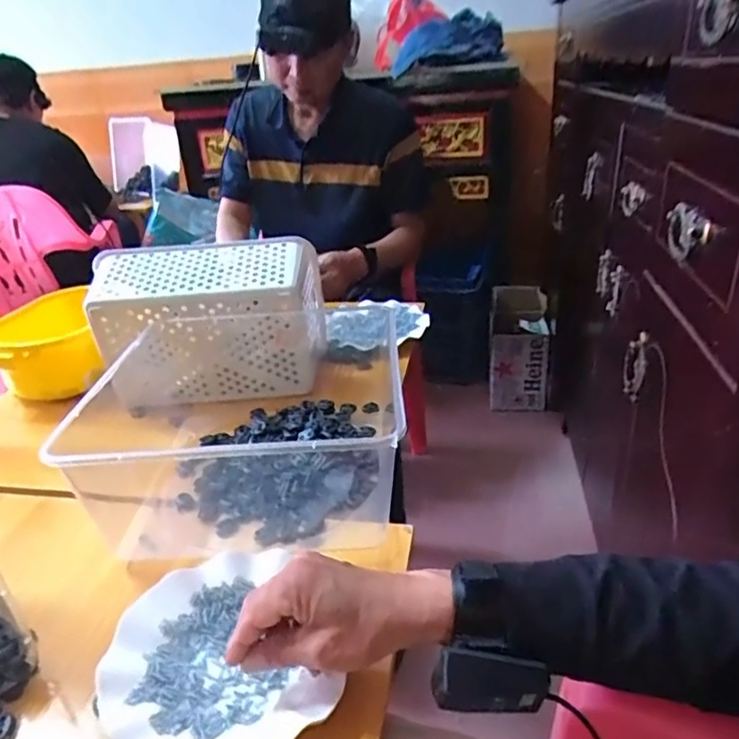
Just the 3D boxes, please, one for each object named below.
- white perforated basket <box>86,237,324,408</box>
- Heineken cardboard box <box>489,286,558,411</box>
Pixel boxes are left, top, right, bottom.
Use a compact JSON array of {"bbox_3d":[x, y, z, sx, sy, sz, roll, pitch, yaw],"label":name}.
[{"bbox_3d":[-0.210,-0.062,0.799,0.278,0.187,0.119,-5,27,-2],"label":"white perforated basket"},{"bbox_3d":[0.424,-0.053,1.654,0.161,0.308,0.159,2,28,12],"label":"Heineken cardboard box"}]

